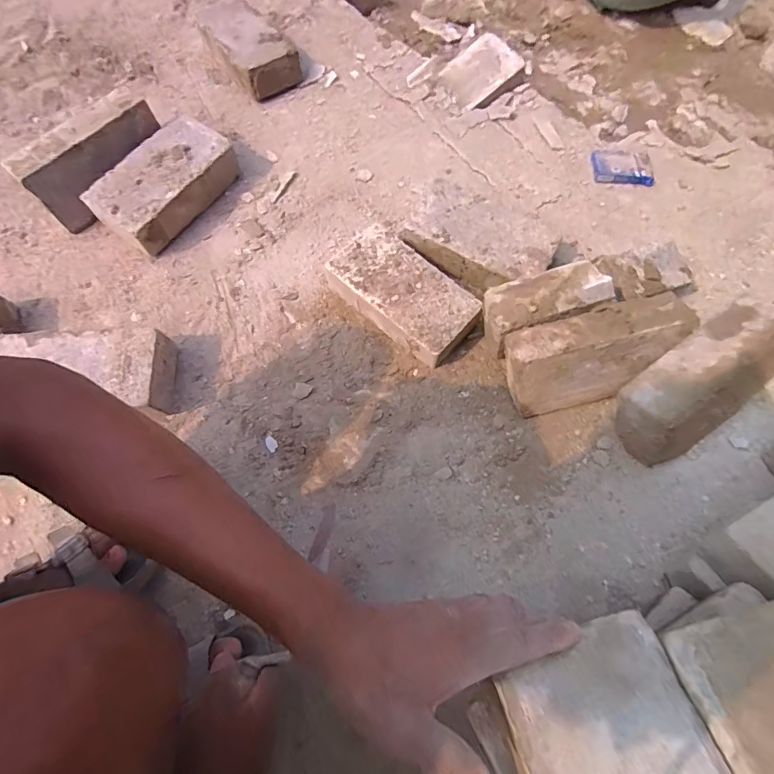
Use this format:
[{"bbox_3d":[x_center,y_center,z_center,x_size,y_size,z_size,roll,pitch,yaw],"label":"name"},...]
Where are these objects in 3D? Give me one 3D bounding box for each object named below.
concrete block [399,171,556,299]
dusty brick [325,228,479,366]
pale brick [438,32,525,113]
[{"bbox_3d":[0.140,-0.223,0.674,0.212,0.063,0.134,32,75,11],"label":"concrete block"},{"bbox_3d":[0.021,-0.133,0.644,0.212,0.058,0.110,40,77,13],"label":"dusty brick"},{"bbox_3d":[0.166,-0.576,0.810,0.140,0.020,0.101,-40,80,1],"label":"pale brick"}]

